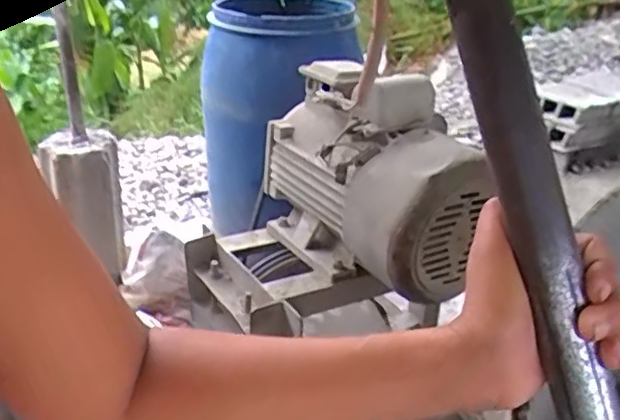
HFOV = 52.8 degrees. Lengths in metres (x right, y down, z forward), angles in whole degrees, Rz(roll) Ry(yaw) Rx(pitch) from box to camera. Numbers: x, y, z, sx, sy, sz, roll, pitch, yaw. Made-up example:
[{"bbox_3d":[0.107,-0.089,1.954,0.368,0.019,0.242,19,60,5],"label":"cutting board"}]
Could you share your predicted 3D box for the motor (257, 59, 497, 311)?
[{"bbox_3d":[0.110,-0.077,1.034,0.199,0.283,0.426,-13,31,-26],"label":"motor"}]

